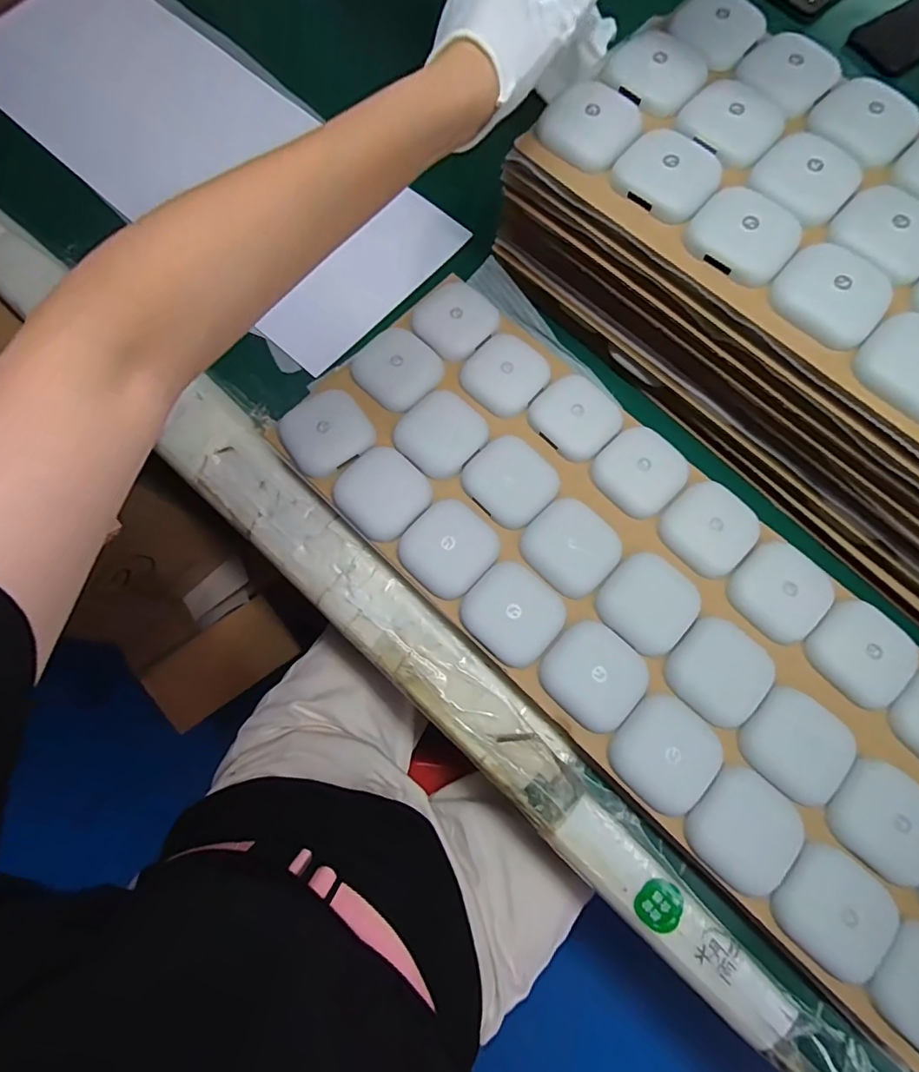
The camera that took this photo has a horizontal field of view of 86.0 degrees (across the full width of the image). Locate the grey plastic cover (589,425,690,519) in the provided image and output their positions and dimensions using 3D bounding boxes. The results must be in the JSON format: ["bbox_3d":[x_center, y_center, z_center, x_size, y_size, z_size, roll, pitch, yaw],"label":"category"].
[{"bbox_3d":[0.142,-0.051,0.385,0.062,0.015,0.064,-43,79,-12],"label":"grey plastic cover"}]

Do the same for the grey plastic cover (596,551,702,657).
[{"bbox_3d":[0.139,0.048,0.358,0.064,0.009,0.064,39,77,9],"label":"grey plastic cover"}]

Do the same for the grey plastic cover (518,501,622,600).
[{"bbox_3d":[0.083,0.008,0.365,0.067,0.013,0.061,38,77,9],"label":"grey plastic cover"}]

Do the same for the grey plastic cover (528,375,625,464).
[{"bbox_3d":[0.094,-0.097,0.398,0.062,0.010,0.068,-42,79,-12],"label":"grey plastic cover"}]

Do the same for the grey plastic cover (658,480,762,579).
[{"bbox_3d":[0.190,-0.007,0.370,0.064,0.008,0.066,40,77,10],"label":"grey plastic cover"}]

